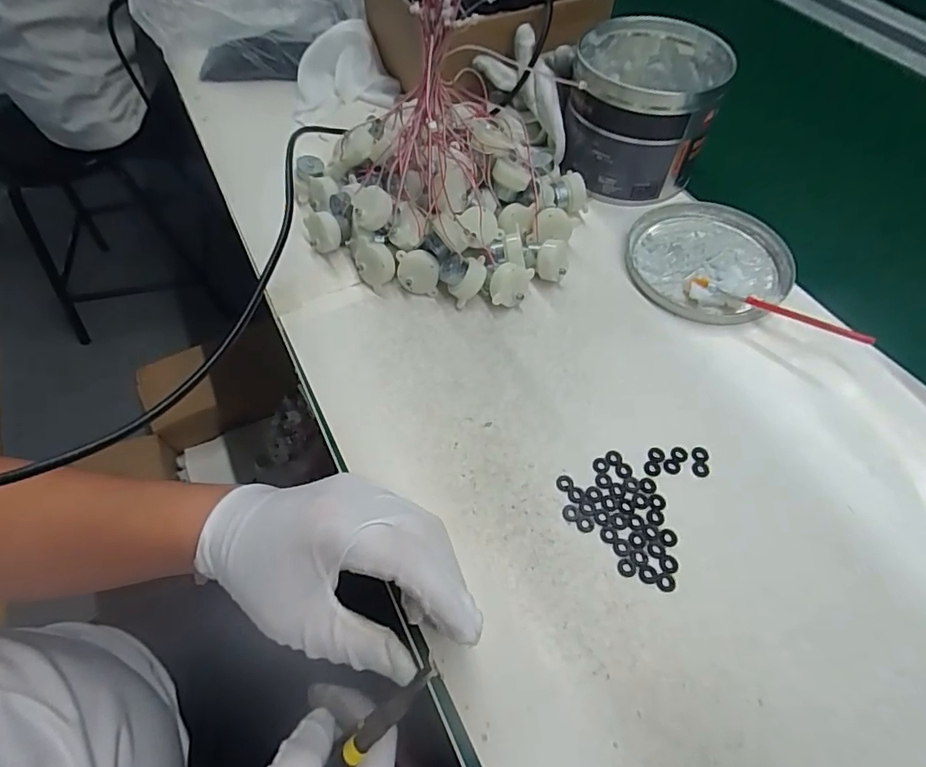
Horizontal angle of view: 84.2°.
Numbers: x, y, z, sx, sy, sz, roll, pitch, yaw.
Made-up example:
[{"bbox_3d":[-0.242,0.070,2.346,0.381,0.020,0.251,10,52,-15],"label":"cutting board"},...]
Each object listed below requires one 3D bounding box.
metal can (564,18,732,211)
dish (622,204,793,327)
[{"bbox_3d":[0.157,-0.245,0.466,0.117,0.101,0.126,1,57,-1],"label":"metal can"},{"bbox_3d":[0.205,-0.106,0.429,0.126,0.016,0.131,1,57,-1],"label":"dish"}]

